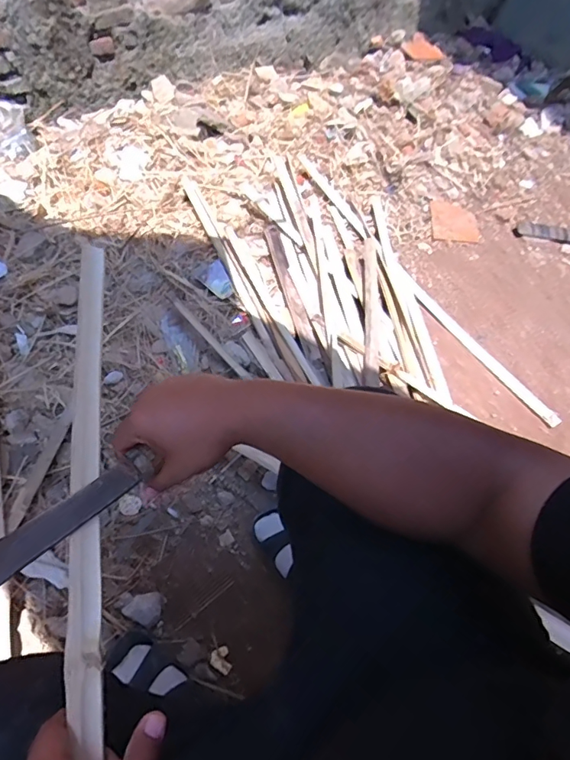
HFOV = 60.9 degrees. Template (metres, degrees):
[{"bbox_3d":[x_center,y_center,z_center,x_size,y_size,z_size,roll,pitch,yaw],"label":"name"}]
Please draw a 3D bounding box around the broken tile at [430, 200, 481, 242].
[{"bbox_3d":[0.453,-0.425,1.292,0.123,0.017,0.159,6,55,2],"label":"broken tile"}]

